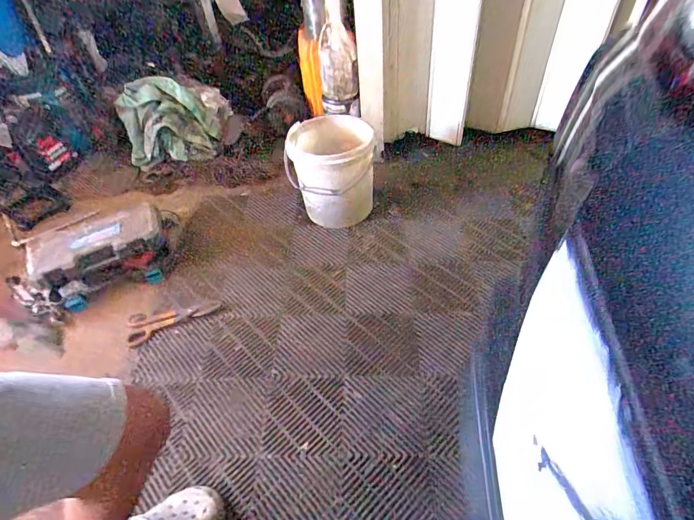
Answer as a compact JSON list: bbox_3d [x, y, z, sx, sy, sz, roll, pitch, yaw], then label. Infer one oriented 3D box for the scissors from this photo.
[{"bbox_3d":[-0.555,0.177,1.282,0.276,0.015,0.109,-23,51,-16],"label":"scissors"}]

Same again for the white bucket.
[{"bbox_3d":[-0.054,-0.298,1.470,0.285,0.355,0.285,-2,48,3],"label":"white bucket"}]

